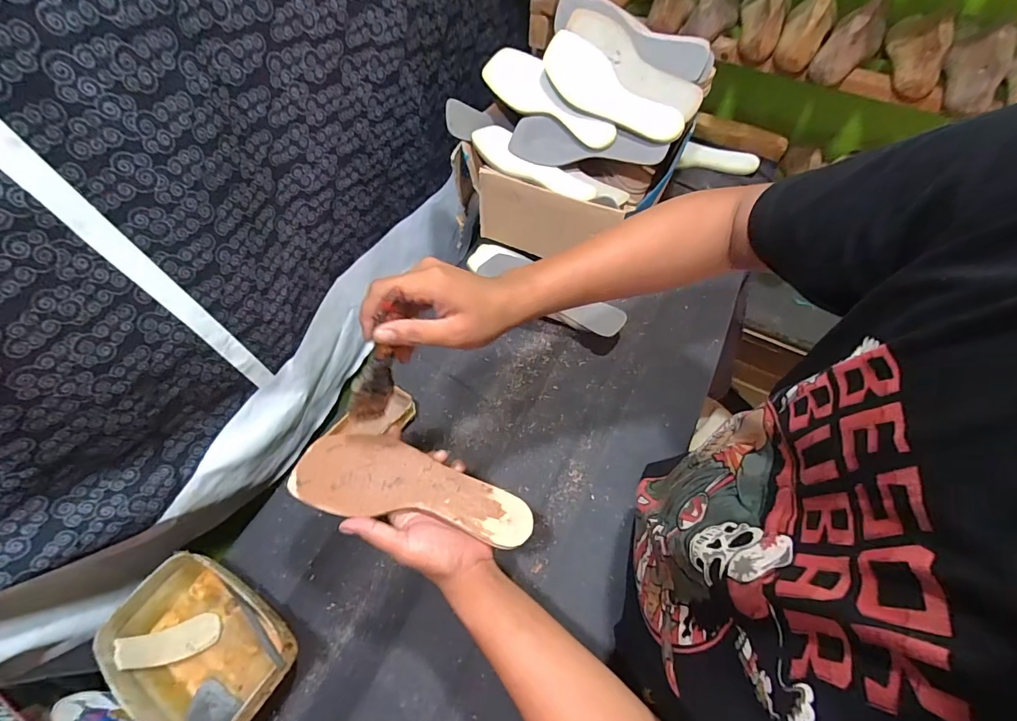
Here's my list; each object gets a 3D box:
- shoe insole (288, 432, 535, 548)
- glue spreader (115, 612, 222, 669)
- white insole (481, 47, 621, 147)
[{"bbox_3d":[-0.093,0.126,0.438,0.235,0.011,0.079,14,60,2],"label":"shoe insole"},{"bbox_3d":[-0.370,0.308,0.481,0.089,0.019,0.037,0,54,-33],"label":"glue spreader"},{"bbox_3d":[0.067,-0.418,0.696,0.236,0.076,0.018,30,33,9],"label":"white insole"}]

